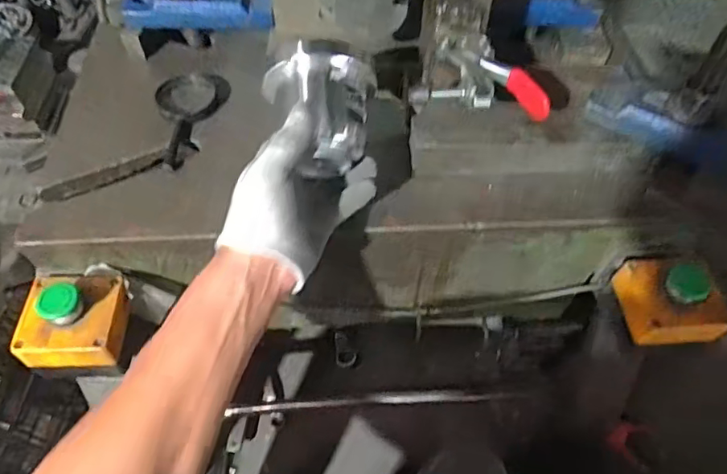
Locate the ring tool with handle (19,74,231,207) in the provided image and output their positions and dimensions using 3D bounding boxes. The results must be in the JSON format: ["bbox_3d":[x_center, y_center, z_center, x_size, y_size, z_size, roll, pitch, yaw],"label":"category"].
[{"bbox_3d":[-0.215,-0.094,0.519,0.094,0.032,0.214,34,61,20],"label":"ring tool with handle"}]

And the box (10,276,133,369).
[{"bbox_3d":[-0.255,0.070,0.451,0.082,0.050,0.085,-1,56,-2],"label":"box"}]

